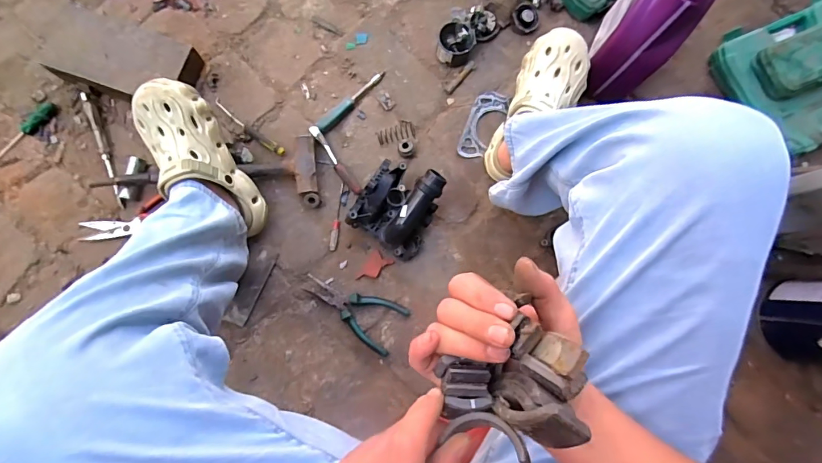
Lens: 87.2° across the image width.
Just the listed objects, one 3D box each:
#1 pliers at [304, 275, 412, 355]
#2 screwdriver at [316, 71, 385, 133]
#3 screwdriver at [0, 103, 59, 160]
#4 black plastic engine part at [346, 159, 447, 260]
[{"bbox_3d":[-0.098,0.127,0.734,0.178,0.018,0.085,32,81,2],"label":"pliers"},{"bbox_3d":[-0.109,-0.239,0.785,0.022,0.022,0.160,43,82,4],"label":"screwdriver"},{"bbox_3d":[-0.664,-0.168,0.742,0.025,0.023,0.136,30,81,2],"label":"screwdriver"},{"bbox_3d":[-0.018,-0.042,0.728,0.125,0.100,0.135,32,81,2],"label":"black plastic engine part"}]

